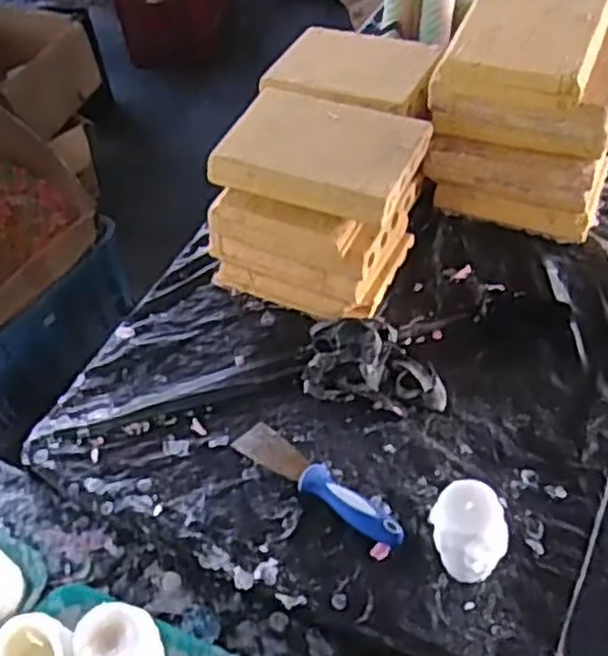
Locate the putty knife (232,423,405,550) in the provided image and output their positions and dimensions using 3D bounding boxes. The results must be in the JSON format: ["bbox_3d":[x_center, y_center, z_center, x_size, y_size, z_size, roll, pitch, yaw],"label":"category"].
[{"bbox_3d":[0.015,0.159,0.792,0.208,0.019,0.041,31,59,25],"label":"putty knife"}]

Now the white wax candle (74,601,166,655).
[{"bbox_3d":[-0.164,0.300,0.692,0.065,0.106,0.079,-5,51,0],"label":"white wax candle"}]

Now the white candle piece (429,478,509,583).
[{"bbox_3d":[0.151,0.191,0.698,0.053,0.105,0.065,-23,53,-14],"label":"white candle piece"}]

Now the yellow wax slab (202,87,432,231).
[{"bbox_3d":[0.021,-0.202,0.845,0.212,0.041,0.158,18,55,17],"label":"yellow wax slab"}]

